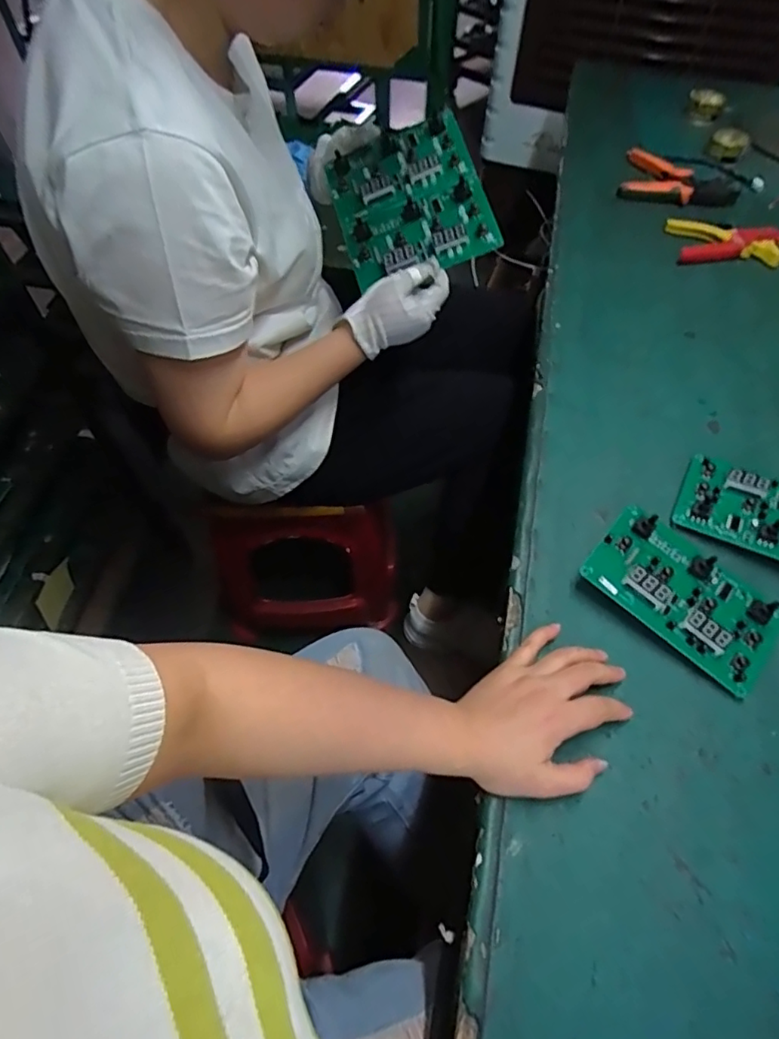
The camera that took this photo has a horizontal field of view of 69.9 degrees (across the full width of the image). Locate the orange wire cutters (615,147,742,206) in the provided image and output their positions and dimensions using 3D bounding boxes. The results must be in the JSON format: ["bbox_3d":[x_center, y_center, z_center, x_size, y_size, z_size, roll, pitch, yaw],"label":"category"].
[{"bbox_3d":[0.474,-0.547,0.908,0.182,0.023,0.124,21,59,11],"label":"orange wire cutters"}]

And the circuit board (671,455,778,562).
[{"bbox_3d":[0.379,-0.003,0.553,0.164,0.035,0.092,27,61,14],"label":"circuit board"}]

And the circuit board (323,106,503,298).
[{"bbox_3d":[0.021,-0.371,0.651,0.165,0.024,0.184,-19,77,12],"label":"circuit board"}]

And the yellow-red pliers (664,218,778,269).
[{"bbox_3d":[0.505,-0.409,0.822,0.165,0.025,0.100,8,58,3],"label":"yellow-red pliers"}]

